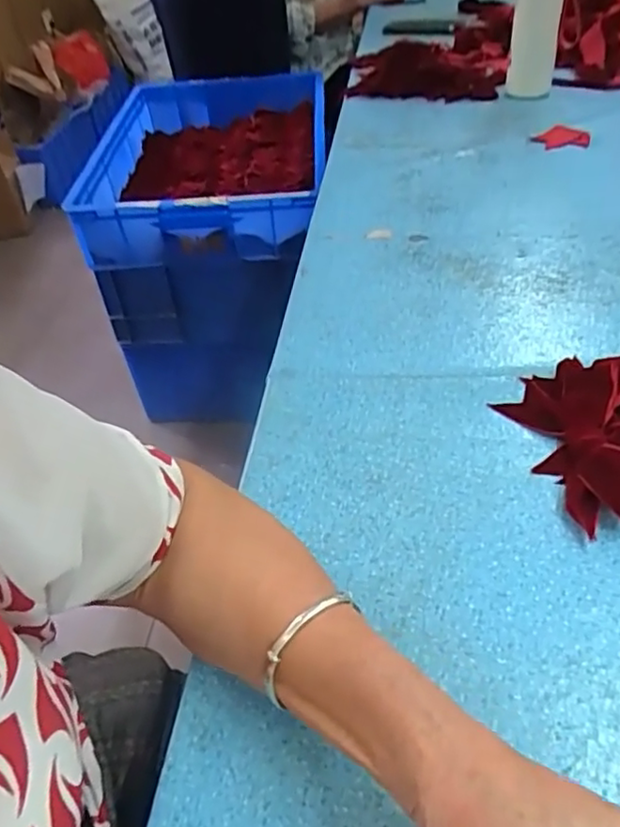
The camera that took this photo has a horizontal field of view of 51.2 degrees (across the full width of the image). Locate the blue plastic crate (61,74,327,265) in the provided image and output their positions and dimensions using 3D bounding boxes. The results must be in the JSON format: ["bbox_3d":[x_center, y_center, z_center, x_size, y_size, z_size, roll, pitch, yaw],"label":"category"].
[{"bbox_3d":[-0.183,-0.493,1.243,0.412,0.108,0.618,-4,42,3],"label":"blue plastic crate"}]

